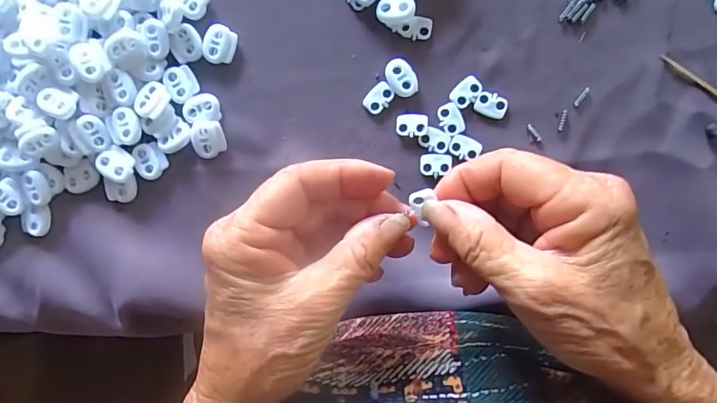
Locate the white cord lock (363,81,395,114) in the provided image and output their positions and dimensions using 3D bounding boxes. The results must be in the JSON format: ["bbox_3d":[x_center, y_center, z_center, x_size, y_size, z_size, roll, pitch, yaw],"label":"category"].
[{"bbox_3d":[0.012,-0.062,0.275,0.018,0.004,0.014,-41,92,6],"label":"white cord lock"}]

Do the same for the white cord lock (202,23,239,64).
[{"bbox_3d":[-0.082,-0.093,0.277,0.018,0.005,0.022,14,96,2],"label":"white cord lock"}]

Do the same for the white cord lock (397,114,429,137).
[{"bbox_3d":[0.032,-0.045,0.275,0.018,0.004,0.013,0,95,3],"label":"white cord lock"}]

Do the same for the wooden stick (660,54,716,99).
[{"bbox_3d":[0.197,-0.065,0.263,0.061,0.004,0.004,34,96,0],"label":"wooden stick"}]

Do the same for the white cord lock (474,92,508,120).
[{"bbox_3d":[0.077,-0.056,0.270,0.019,0.004,0.013,18,96,1],"label":"white cord lock"}]

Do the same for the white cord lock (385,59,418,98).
[{"bbox_3d":[0.025,-0.072,0.272,0.015,0.005,0.023,-32,93,6],"label":"white cord lock"}]

